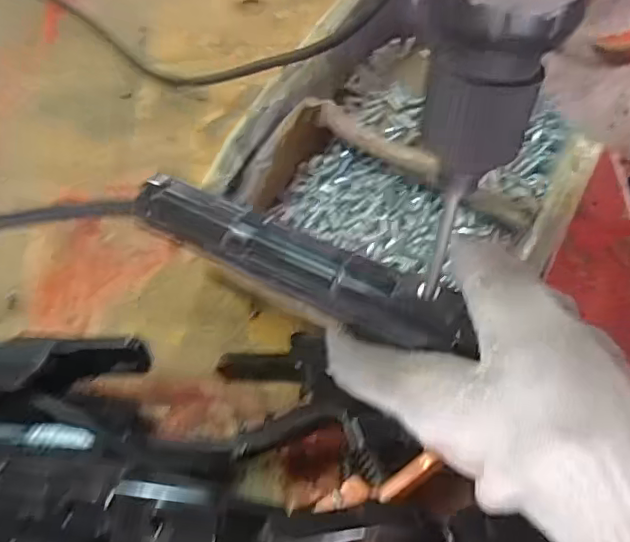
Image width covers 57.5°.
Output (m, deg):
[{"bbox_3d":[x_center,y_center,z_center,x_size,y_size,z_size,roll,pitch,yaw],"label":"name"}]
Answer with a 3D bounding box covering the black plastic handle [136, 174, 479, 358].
[{"bbox_3d":[-0.010,-0.003,0.242,0.153,0.025,0.025,24,67,19],"label":"black plastic handle"}]

